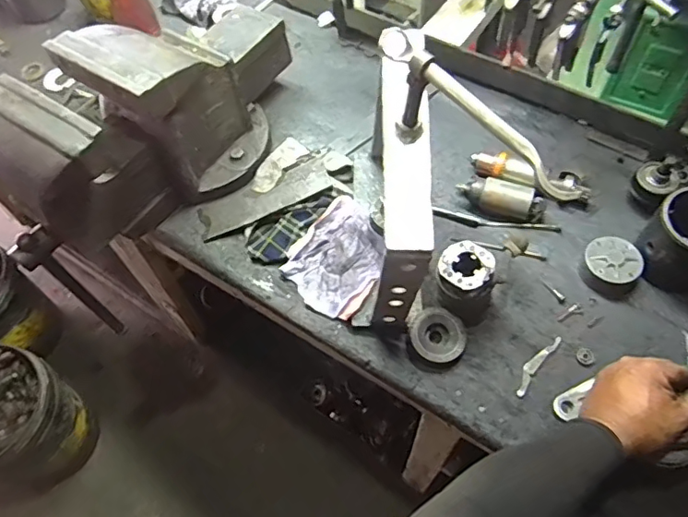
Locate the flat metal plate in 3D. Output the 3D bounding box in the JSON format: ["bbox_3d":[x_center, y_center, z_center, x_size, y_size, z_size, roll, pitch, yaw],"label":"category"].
[{"bbox_3d":[-0.133,-0.103,0.890,0.226,0.009,0.067,-25,66,3],"label":"flat metal plate"}]

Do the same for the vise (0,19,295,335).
[{"bbox_3d":[-0.288,-0.224,0.835,0.219,0.285,0.550,31,68,19],"label":"vise"}]

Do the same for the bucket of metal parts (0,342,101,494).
[{"bbox_3d":[-0.843,0.423,1.373,0.274,0.347,0.301,-2,61,3],"label":"bucket of metal parts"}]

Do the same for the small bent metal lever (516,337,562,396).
[{"bbox_3d":[0.270,0.147,0.745,0.021,0.006,0.104,36,69,20],"label":"small bent metal lever"}]

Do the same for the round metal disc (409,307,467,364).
[{"bbox_3d":[0.135,0.112,0.765,0.076,0.029,0.074,-2,61,3],"label":"round metal disc"}]

